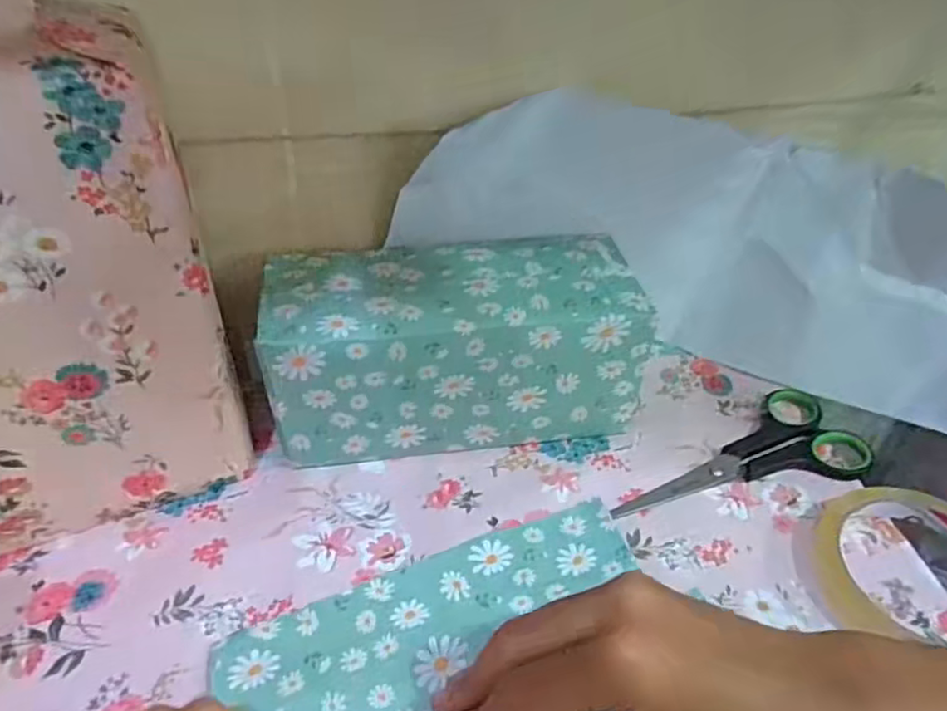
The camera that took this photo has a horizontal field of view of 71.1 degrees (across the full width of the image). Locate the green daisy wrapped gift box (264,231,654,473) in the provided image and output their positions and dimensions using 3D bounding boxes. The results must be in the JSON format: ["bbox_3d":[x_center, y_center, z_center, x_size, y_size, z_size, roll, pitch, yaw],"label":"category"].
[{"bbox_3d":[-0.010,-0.004,0.355,0.187,0.084,0.077,-8,39,-10],"label":"green daisy wrapped gift box"}]

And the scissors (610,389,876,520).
[{"bbox_3d":[0.138,0.056,0.355,0.147,0.006,0.061,-14,41,-17],"label":"scissors"}]

